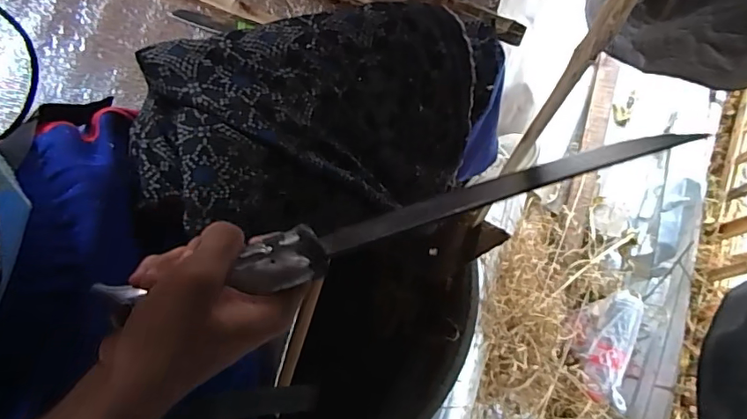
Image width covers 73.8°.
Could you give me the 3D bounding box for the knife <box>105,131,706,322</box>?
[{"bbox_3d":[0.040,0.002,0.314,0.384,0.017,0.030,-16,78,-14],"label":"knife"}]

